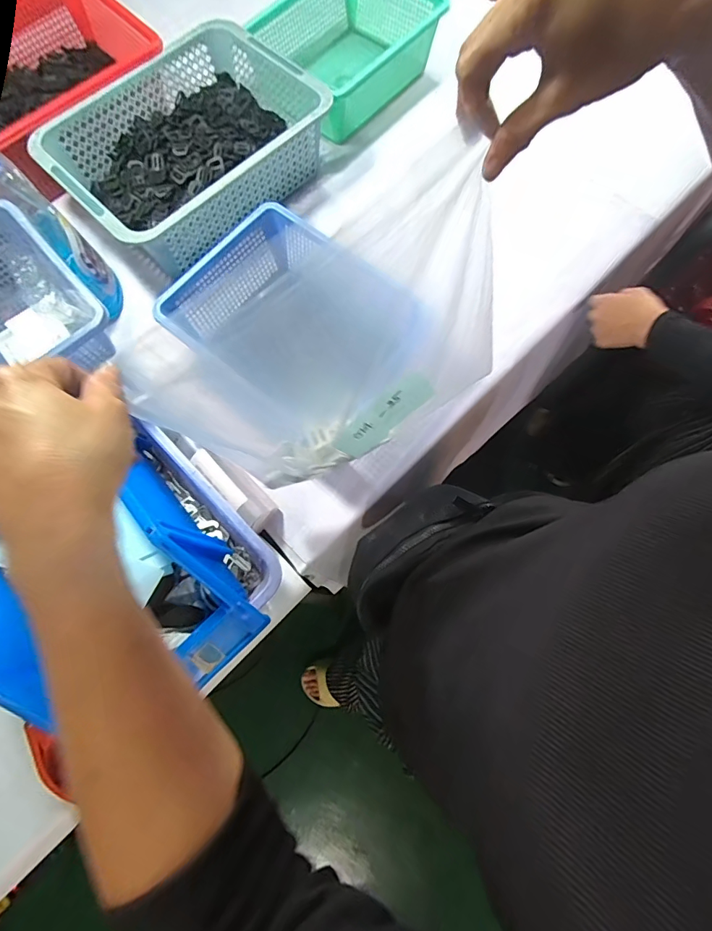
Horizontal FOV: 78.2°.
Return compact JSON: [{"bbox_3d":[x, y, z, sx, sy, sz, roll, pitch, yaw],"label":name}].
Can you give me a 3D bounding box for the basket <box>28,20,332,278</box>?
[{"bbox_3d":[-0.262,-0.498,0.699,0.382,0.112,0.291,-42,77,-10],"label":"basket"}]

